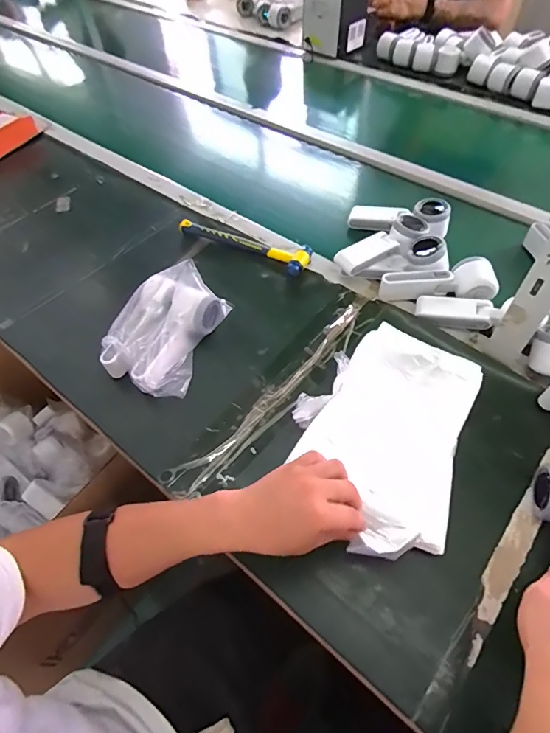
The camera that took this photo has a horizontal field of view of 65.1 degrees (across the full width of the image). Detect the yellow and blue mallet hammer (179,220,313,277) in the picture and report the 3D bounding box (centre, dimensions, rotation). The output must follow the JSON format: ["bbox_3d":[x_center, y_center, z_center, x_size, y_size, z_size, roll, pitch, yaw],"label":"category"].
[{"bbox_3d":[-0.050,-0.215,0.746,0.238,0.029,0.059,25,60,19],"label":"yellow and blue mallet hammer"}]

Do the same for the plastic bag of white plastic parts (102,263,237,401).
[{"bbox_3d":[-0.155,-0.053,0.606,0.117,0.084,0.183,16,58,14],"label":"plastic bag of white plastic parts"}]

